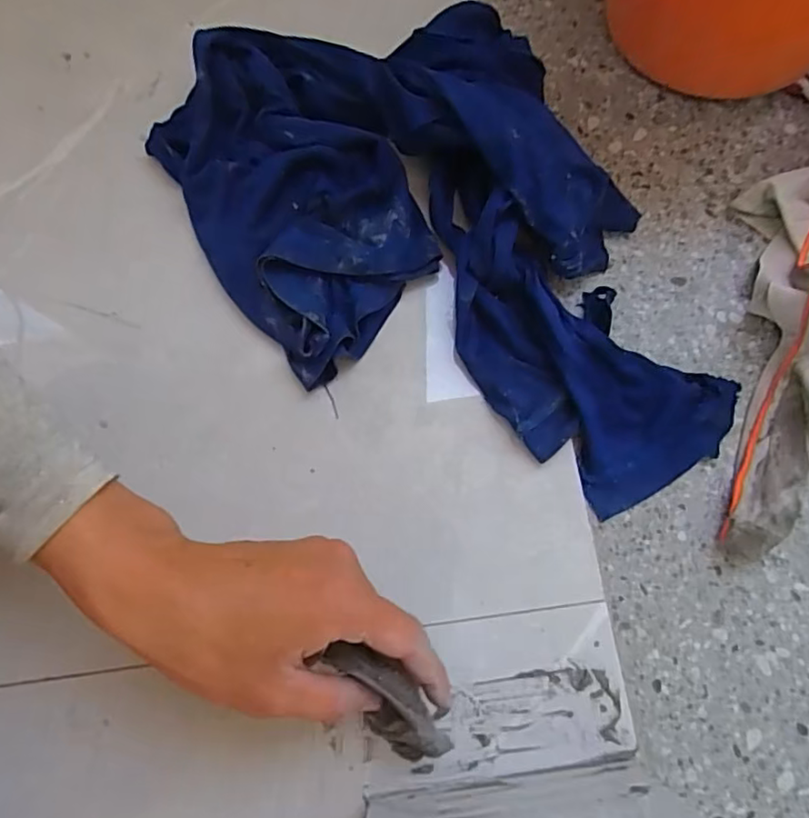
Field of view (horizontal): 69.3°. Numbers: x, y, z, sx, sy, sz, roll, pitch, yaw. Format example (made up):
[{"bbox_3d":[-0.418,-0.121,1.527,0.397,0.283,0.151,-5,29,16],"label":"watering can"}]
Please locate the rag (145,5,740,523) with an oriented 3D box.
[{"bbox_3d":[0.020,-0.107,0.365,0.241,0.064,0.403,-37,78,-8],"label":"rag"}]

